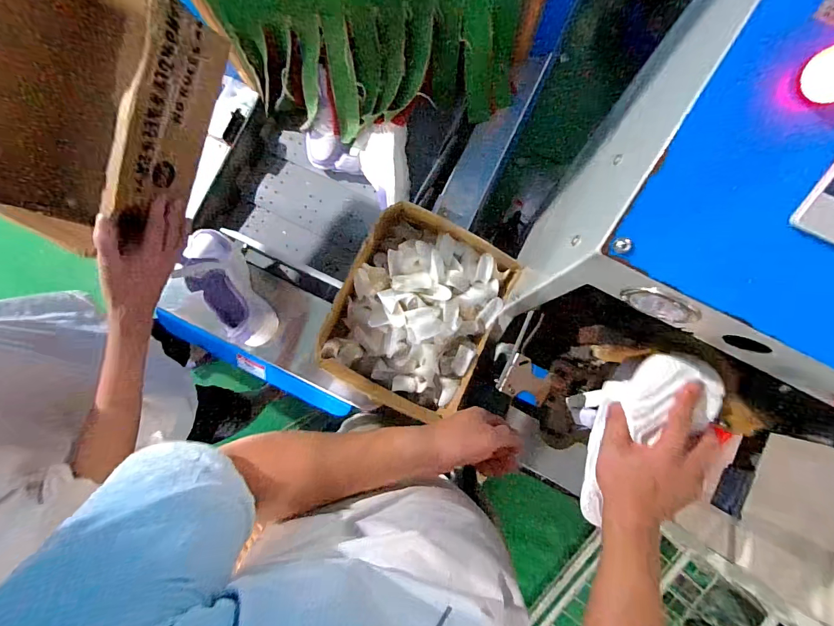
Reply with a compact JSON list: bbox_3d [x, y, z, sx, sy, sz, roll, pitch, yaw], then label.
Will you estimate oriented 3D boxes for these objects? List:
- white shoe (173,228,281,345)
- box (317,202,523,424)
[{"bbox_3d":[-0.348,-0.050,0.716,0.087,0.127,0.234,-31,84,-2],"label":"white shoe"},{"bbox_3d":[0.002,0.000,0.679,0.260,0.103,0.324,26,85,4],"label":"box"}]

